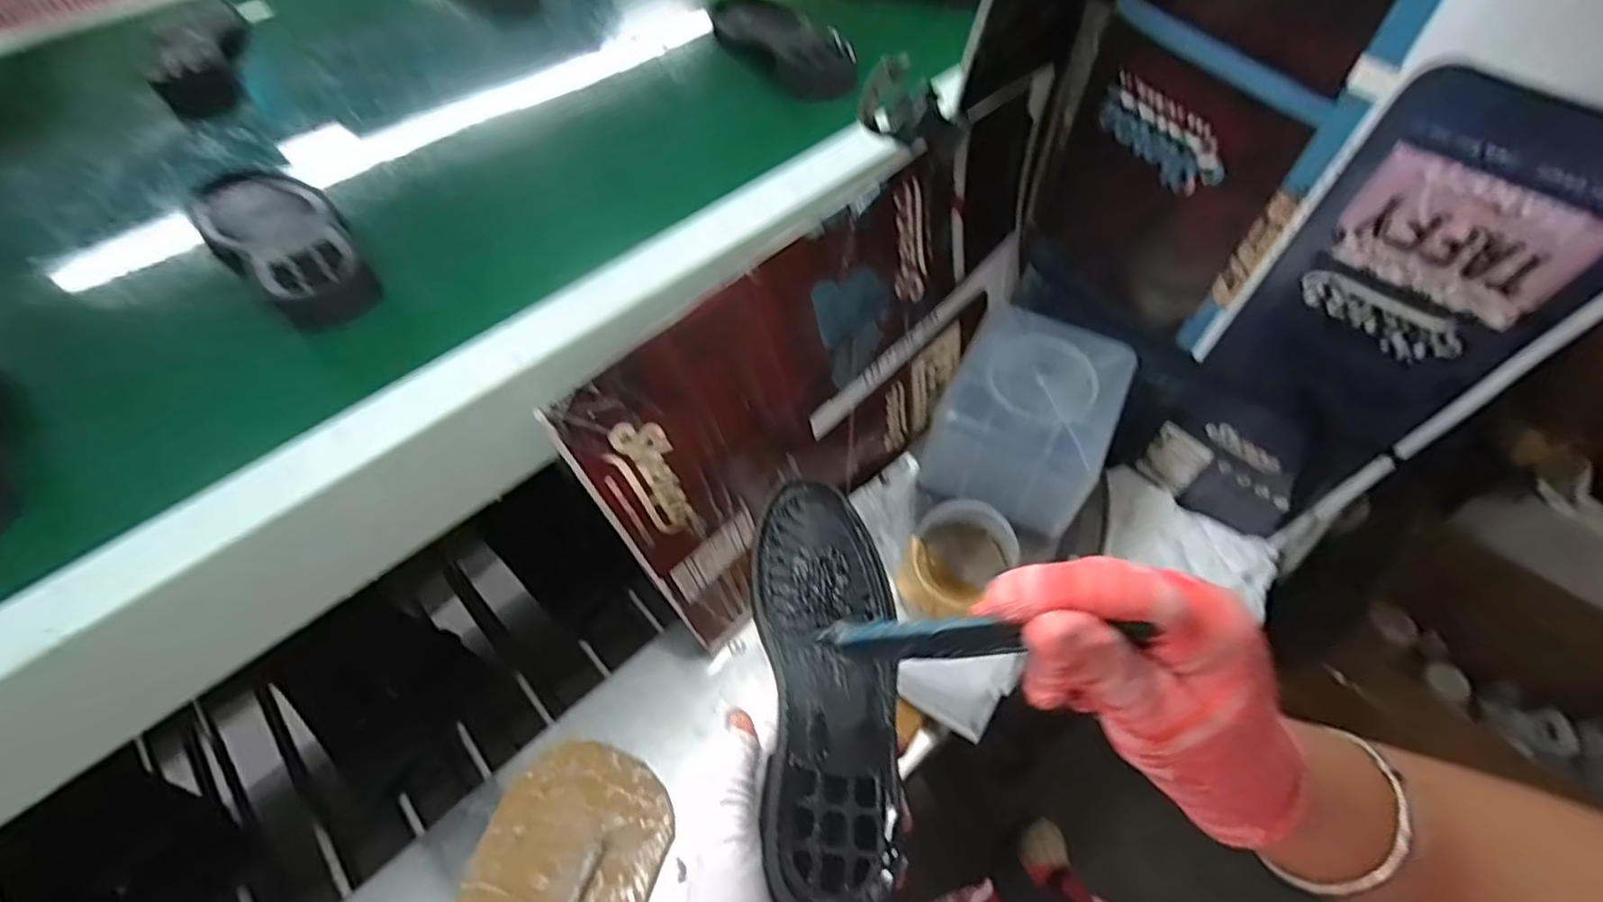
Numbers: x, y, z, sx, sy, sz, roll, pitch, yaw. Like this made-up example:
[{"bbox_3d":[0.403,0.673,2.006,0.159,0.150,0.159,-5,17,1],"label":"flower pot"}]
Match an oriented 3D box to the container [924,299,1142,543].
[{"bbox_3d":[0.197,-0.028,0.593,0.129,0.110,0.140,26,59,21],"label":"container"}]

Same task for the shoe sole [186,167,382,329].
[{"bbox_3d":[-0.365,-0.153,0.480,0.080,0.024,0.215,-36,59,-21],"label":"shoe sole"}]

